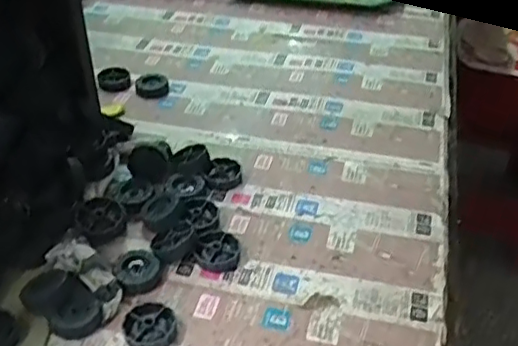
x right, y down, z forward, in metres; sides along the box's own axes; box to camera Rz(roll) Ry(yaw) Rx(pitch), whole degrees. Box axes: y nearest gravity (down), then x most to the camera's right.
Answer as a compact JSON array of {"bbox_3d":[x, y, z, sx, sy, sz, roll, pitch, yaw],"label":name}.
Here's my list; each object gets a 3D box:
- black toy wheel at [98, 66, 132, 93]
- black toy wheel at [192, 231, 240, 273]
[{"bbox_3d":[-0.172,-0.111,0.732,0.037,0.010,0.043,-6,40,-11],"label":"black toy wheel"},{"bbox_3d":[-0.034,0.065,0.514,0.036,0.012,0.036,1,39,-1],"label":"black toy wheel"}]

